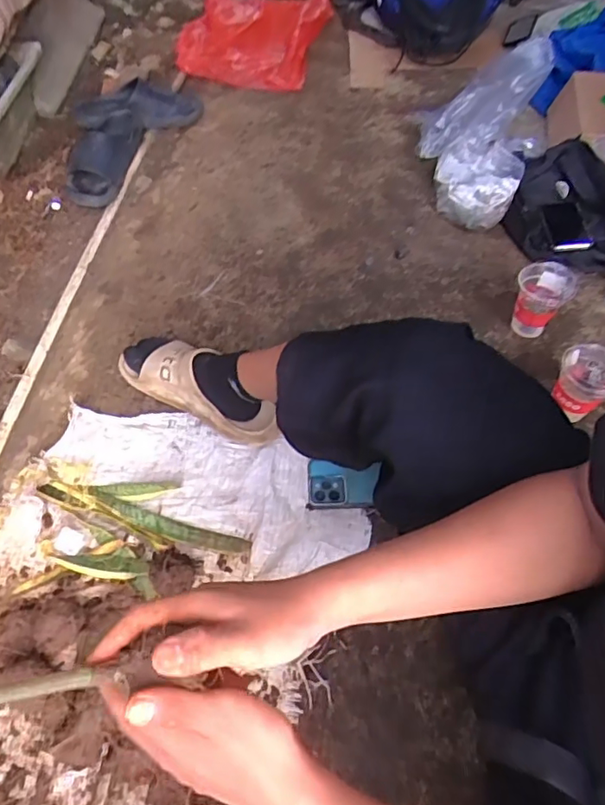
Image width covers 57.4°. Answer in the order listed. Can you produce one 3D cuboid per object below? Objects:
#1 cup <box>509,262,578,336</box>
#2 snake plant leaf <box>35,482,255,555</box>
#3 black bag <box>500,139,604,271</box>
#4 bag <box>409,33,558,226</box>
[{"bbox_3d":[0.405,-0.174,0.951,0.090,0.116,0.082,0,55,0],"label":"cup"},{"bbox_3d":[-0.231,0.166,0.798,0.324,0.013,0.034,15,56,10],"label":"snake plant leaf"},{"bbox_3d":[0.575,-0.402,1.120,0.272,0.088,0.292,23,58,16],"label":"black bag"},{"bbox_3d":[0.400,-0.626,1.246,0.260,0.127,0.554,15,56,10],"label":"bag"}]

